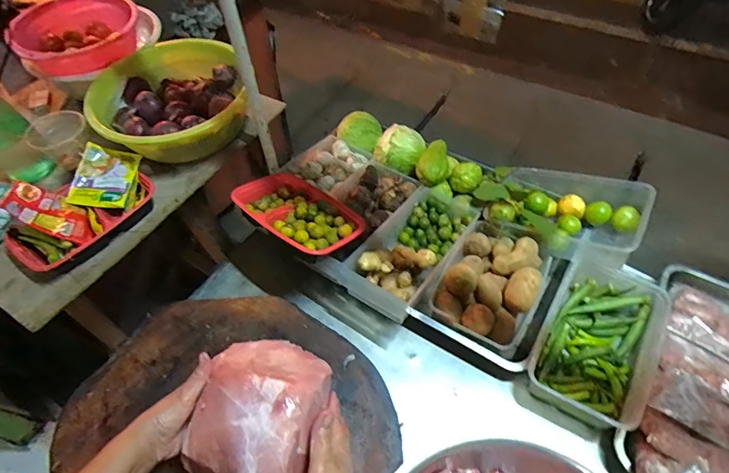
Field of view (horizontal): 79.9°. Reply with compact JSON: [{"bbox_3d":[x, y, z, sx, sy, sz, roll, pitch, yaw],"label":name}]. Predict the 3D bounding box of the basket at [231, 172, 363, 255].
[{"bbox_3d":[-0.112,-0.032,0.753,0.207,0.052,0.157,33,43,26],"label":"basket"}]

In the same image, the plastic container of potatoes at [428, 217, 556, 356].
[{"bbox_3d":[0.226,0.079,0.762,0.165,0.080,0.217,29,62,21],"label":"plastic container of potatoes"}]

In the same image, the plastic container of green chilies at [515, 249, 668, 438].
[{"bbox_3d":[0.377,0.174,0.723,0.162,0.088,0.264,28,62,20],"label":"plastic container of green chilies"}]

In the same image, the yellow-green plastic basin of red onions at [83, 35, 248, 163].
[{"bbox_3d":[-0.359,-0.248,0.820,0.260,0.093,0.266,-2,56,2],"label":"yellow-green plastic basin of red onions"}]

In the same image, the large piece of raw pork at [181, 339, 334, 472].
[{"bbox_3d":[-0.126,0.213,0.504,0.154,0.128,0.195,9,57,9],"label":"large piece of raw pork"}]

